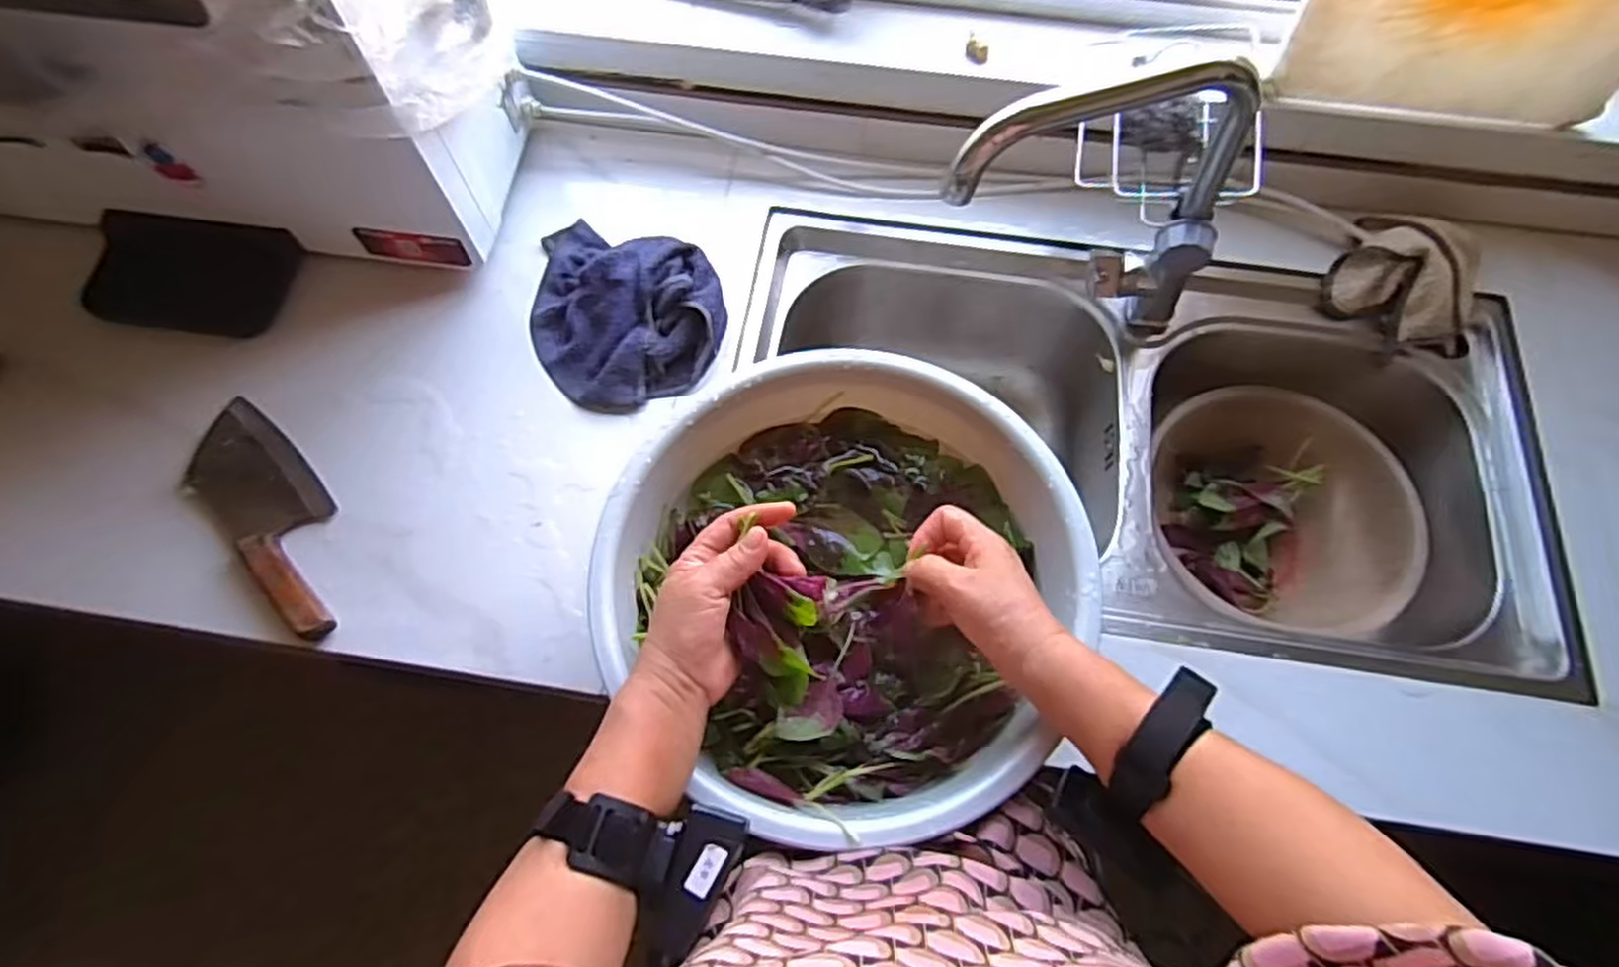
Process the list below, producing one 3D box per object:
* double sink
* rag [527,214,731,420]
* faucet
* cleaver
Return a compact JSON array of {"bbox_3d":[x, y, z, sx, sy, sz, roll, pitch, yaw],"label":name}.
[{"bbox_3d":[0.284,-0.030,0.769,0.699,0.178,0.385,8,67,3],"label":"double sink"},{"bbox_3d":[-0.177,-0.155,0.703,0.191,0.048,0.164,20,69,8],"label":"rag"},{"bbox_3d":[0.217,-0.201,0.620,0.244,0.262,0.057,-3,67,-1],"label":"faucet"},{"bbox_3d":[-0.444,0.020,0.636,0.235,0.026,0.077,42,73,16],"label":"cleaver"}]

